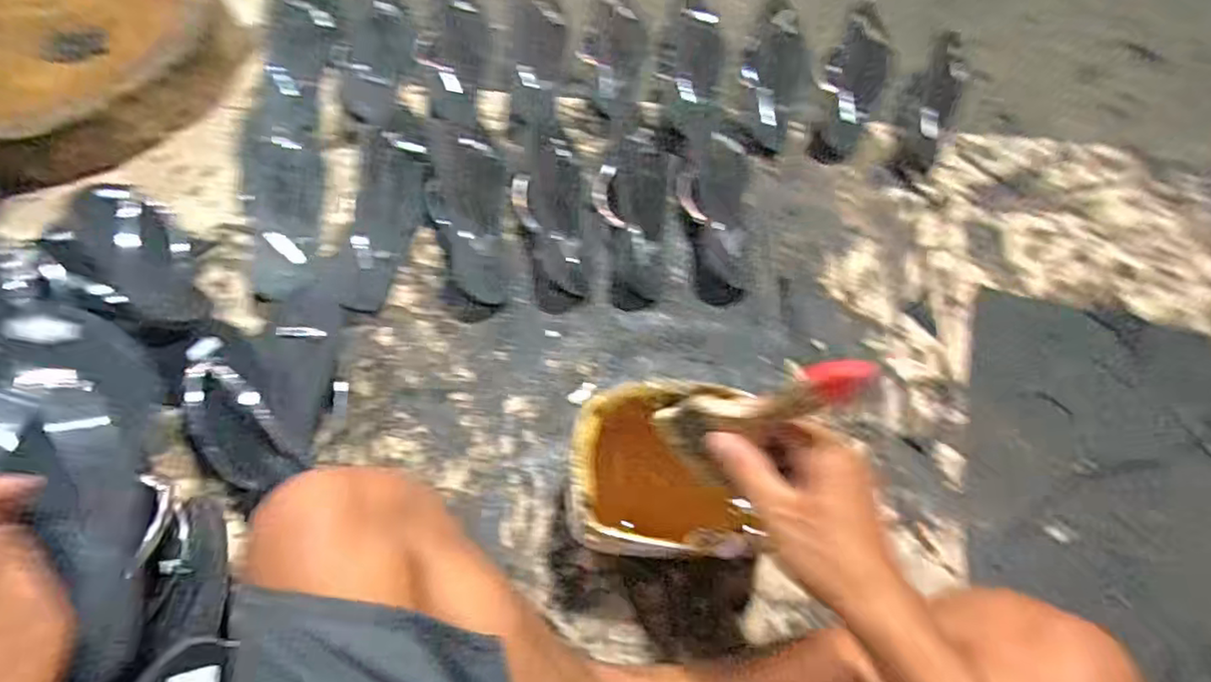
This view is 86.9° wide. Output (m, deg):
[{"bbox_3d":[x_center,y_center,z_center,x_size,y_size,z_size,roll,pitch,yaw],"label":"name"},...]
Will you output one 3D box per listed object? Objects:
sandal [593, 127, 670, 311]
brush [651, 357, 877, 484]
[{"bbox_3d":[0.031,-0.152,0.739,0.086,0.047,0.232,5,68,0],"label":"sandal"},{"bbox_3d":[0.098,0.050,0.403,0.023,0.153,0.052,12,60,-43],"label":"brush"}]

